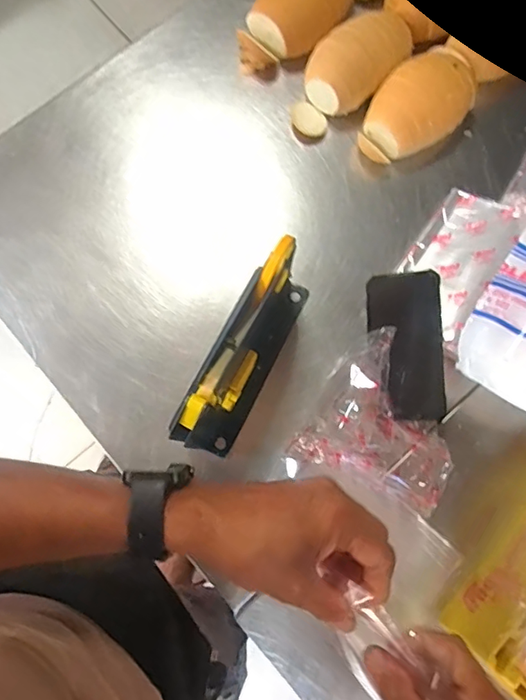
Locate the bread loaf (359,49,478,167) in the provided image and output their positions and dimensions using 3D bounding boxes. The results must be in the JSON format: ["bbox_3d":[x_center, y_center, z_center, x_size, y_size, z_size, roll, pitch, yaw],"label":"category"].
[{"bbox_3d":[0.182,-0.296,0.608,0.142,0.056,0.101,-36,82,-7],"label":"bread loaf"}]

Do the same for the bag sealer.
[{"bbox_3d":[-0.019,0.000,0.499,0.062,0.147,0.214,27,80,4],"label":"bag sealer"}]

